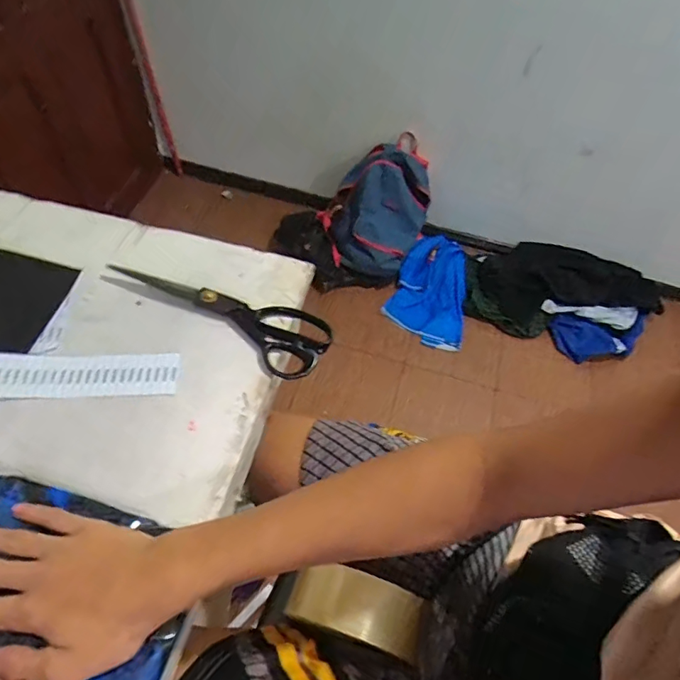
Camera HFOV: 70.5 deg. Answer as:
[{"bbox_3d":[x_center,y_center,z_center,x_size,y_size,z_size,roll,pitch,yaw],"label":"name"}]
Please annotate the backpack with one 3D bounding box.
[{"bbox_3d":[0.118,-0.455,1.658,0.359,0.329,0.337,11,56,4],"label":"backpack"}]

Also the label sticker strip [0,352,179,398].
[{"bbox_3d":[-0.256,0.032,0.456,0.195,0.007,0.045,1,58,-8],"label":"label sticker strip"}]

